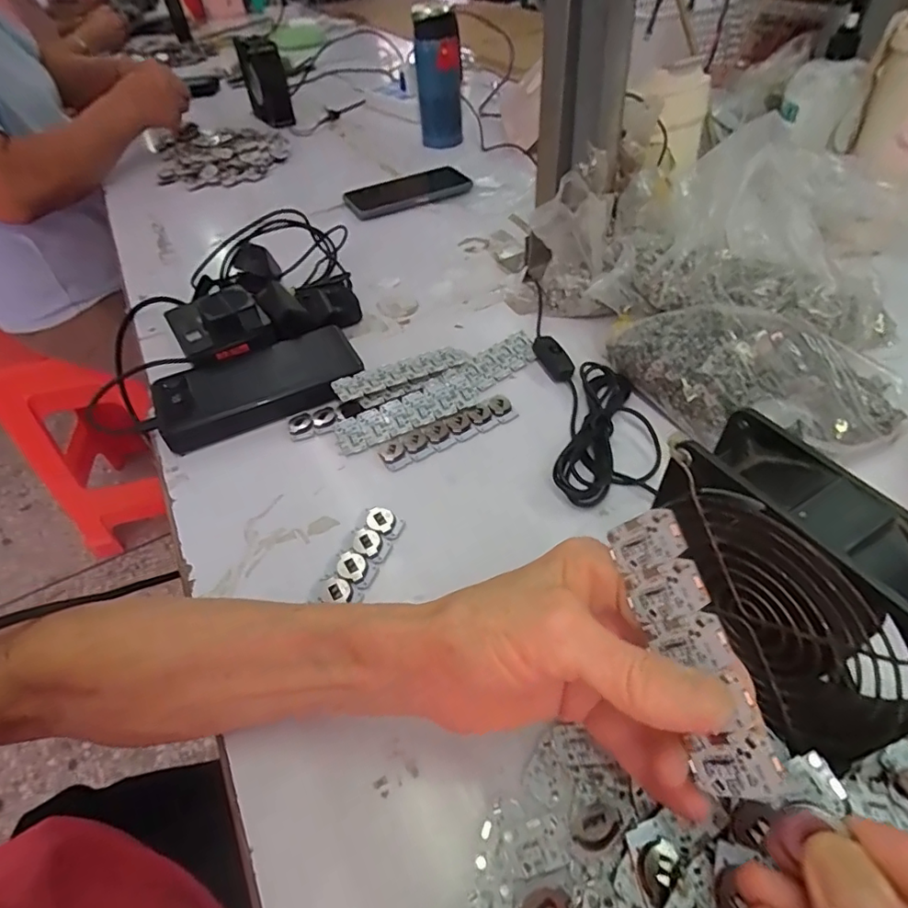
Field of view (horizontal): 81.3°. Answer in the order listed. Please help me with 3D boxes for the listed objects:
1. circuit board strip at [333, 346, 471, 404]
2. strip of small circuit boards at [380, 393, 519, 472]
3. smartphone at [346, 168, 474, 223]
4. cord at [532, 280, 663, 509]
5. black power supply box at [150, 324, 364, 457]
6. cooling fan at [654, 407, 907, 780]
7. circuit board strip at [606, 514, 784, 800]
[{"bbox_3d":[-0.039,-0.065,0.413,0.110,0.005,0.028,-22,51,-23],"label":"circuit board strip"},{"bbox_3d":[-0.003,-0.017,0.388,0.105,0.006,0.026,-24,50,-18],"label":"strip of small circuit boards"},{"bbox_3d":[-0.063,-0.345,0.692,0.165,0.012,0.089,-28,51,-21],"label":"smartphone"},{"bbox_3d":[0.103,-0.053,0.403,0.071,0.019,0.223,-1,47,3],"label":"cord"},{"bbox_3d":[-0.151,-0.053,0.418,0.152,0.026,0.071,-22,49,-16],"label":"black power supply box"},{"bbox_3d":[0.139,0.062,0.229,0.045,0.120,0.117,-24,50,-18],"label":"cooling fan"},{"bbox_3d":[0.077,0.064,0.176,0.004,0.029,0.089,0,64,-37],"label":"circuit board strip"}]

